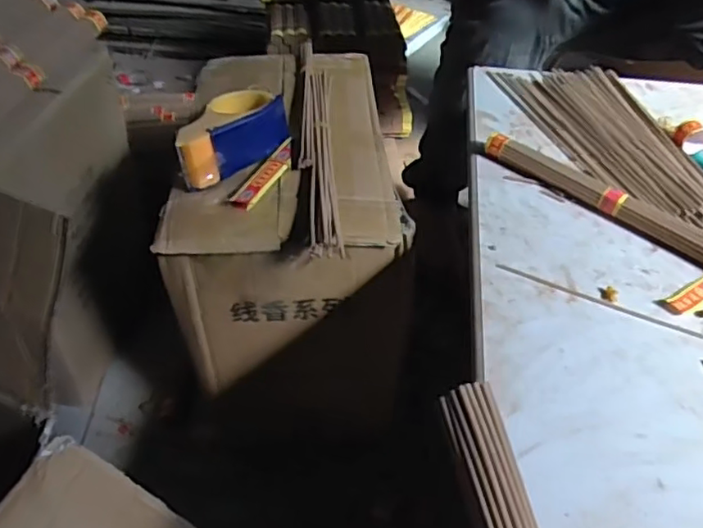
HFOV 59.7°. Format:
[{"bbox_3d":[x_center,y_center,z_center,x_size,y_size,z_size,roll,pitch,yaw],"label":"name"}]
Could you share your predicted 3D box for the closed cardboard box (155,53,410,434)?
[{"bbox_3d":[-0.078,-0.052,0.879,0.268,0.375,0.422,-1,45,-2],"label":"closed cardboard box"}]

